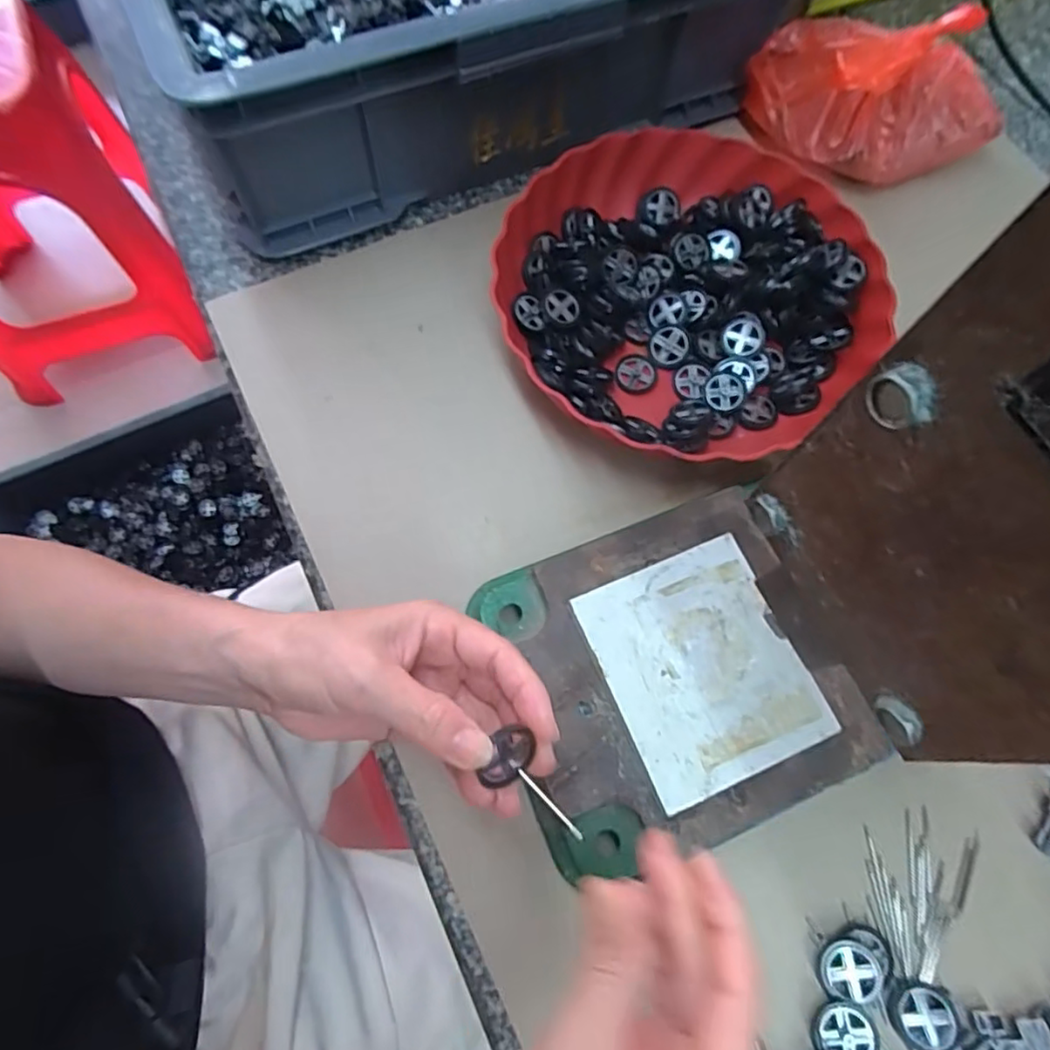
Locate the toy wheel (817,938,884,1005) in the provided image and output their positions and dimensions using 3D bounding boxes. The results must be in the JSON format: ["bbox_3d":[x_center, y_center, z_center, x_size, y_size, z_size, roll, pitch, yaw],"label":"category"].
[{"bbox_3d":[0.154,0.212,0.299,0.028,0.009,0.024,7,70,0],"label":"toy wheel"}]

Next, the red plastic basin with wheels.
[{"bbox_3d":[0.107,-0.149,0.409,0.236,0.049,0.248,42,74,12],"label":"red plastic basin with wheels"}]

